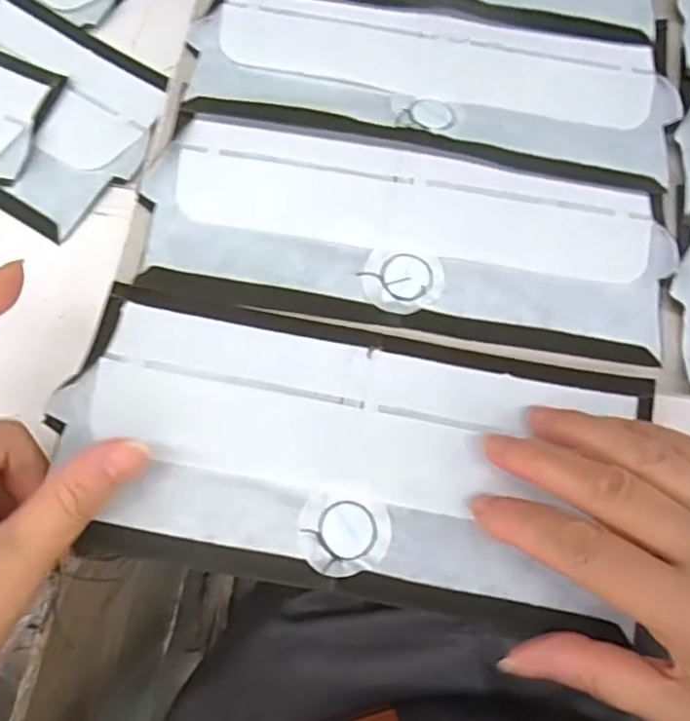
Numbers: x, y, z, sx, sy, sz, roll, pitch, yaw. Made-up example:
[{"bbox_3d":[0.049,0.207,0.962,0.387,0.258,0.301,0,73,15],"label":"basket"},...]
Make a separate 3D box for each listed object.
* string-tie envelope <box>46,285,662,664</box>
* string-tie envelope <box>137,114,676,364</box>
[{"bbox_3d":[0.005,0.037,0.257,0.226,0.014,0.106,9,73,1],"label":"string-tie envelope"},{"bbox_3d":[0.029,-0.058,0.289,0.231,0.008,0.092,9,73,1],"label":"string-tie envelope"}]

